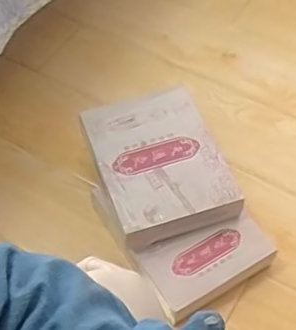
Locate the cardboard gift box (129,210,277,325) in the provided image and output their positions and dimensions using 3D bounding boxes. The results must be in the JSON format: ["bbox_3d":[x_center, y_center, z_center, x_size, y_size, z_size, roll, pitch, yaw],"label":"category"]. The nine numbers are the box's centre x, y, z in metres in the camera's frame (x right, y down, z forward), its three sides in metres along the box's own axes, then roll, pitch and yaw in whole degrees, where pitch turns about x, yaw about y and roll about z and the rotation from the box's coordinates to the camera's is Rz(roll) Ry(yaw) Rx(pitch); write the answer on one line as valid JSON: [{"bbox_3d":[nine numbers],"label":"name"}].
[{"bbox_3d":[0.094,0.160,0.961,0.203,0.075,0.109,-24,60,-16],"label":"cardboard gift box"}]

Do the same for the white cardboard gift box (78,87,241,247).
[{"bbox_3d":[0.015,-0.004,0.995,0.200,0.051,0.259,-17,58,-12],"label":"white cardboard gift box"}]

